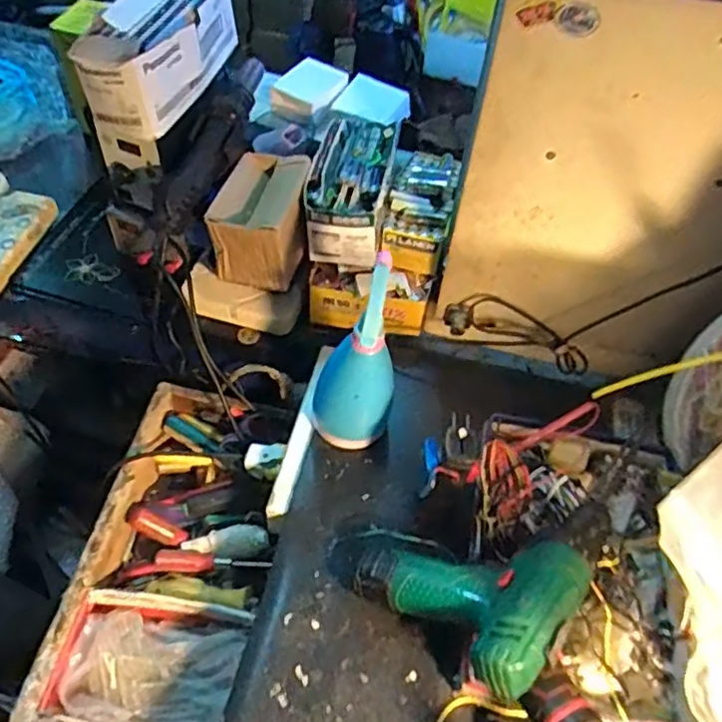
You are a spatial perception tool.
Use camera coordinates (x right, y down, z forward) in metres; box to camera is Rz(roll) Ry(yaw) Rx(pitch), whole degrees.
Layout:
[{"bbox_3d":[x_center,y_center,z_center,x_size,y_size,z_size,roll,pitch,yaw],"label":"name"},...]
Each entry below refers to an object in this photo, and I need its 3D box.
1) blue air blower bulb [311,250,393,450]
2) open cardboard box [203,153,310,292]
[{"bbox_3d":[-0.007,-0.001,0.644,0.081,0.202,0.082,1,52,-4],"label":"blue air blower bulb"},{"bbox_3d":[-0.107,-0.161,0.747,0.091,0.093,0.128,17,53,8],"label":"open cardboard box"}]

